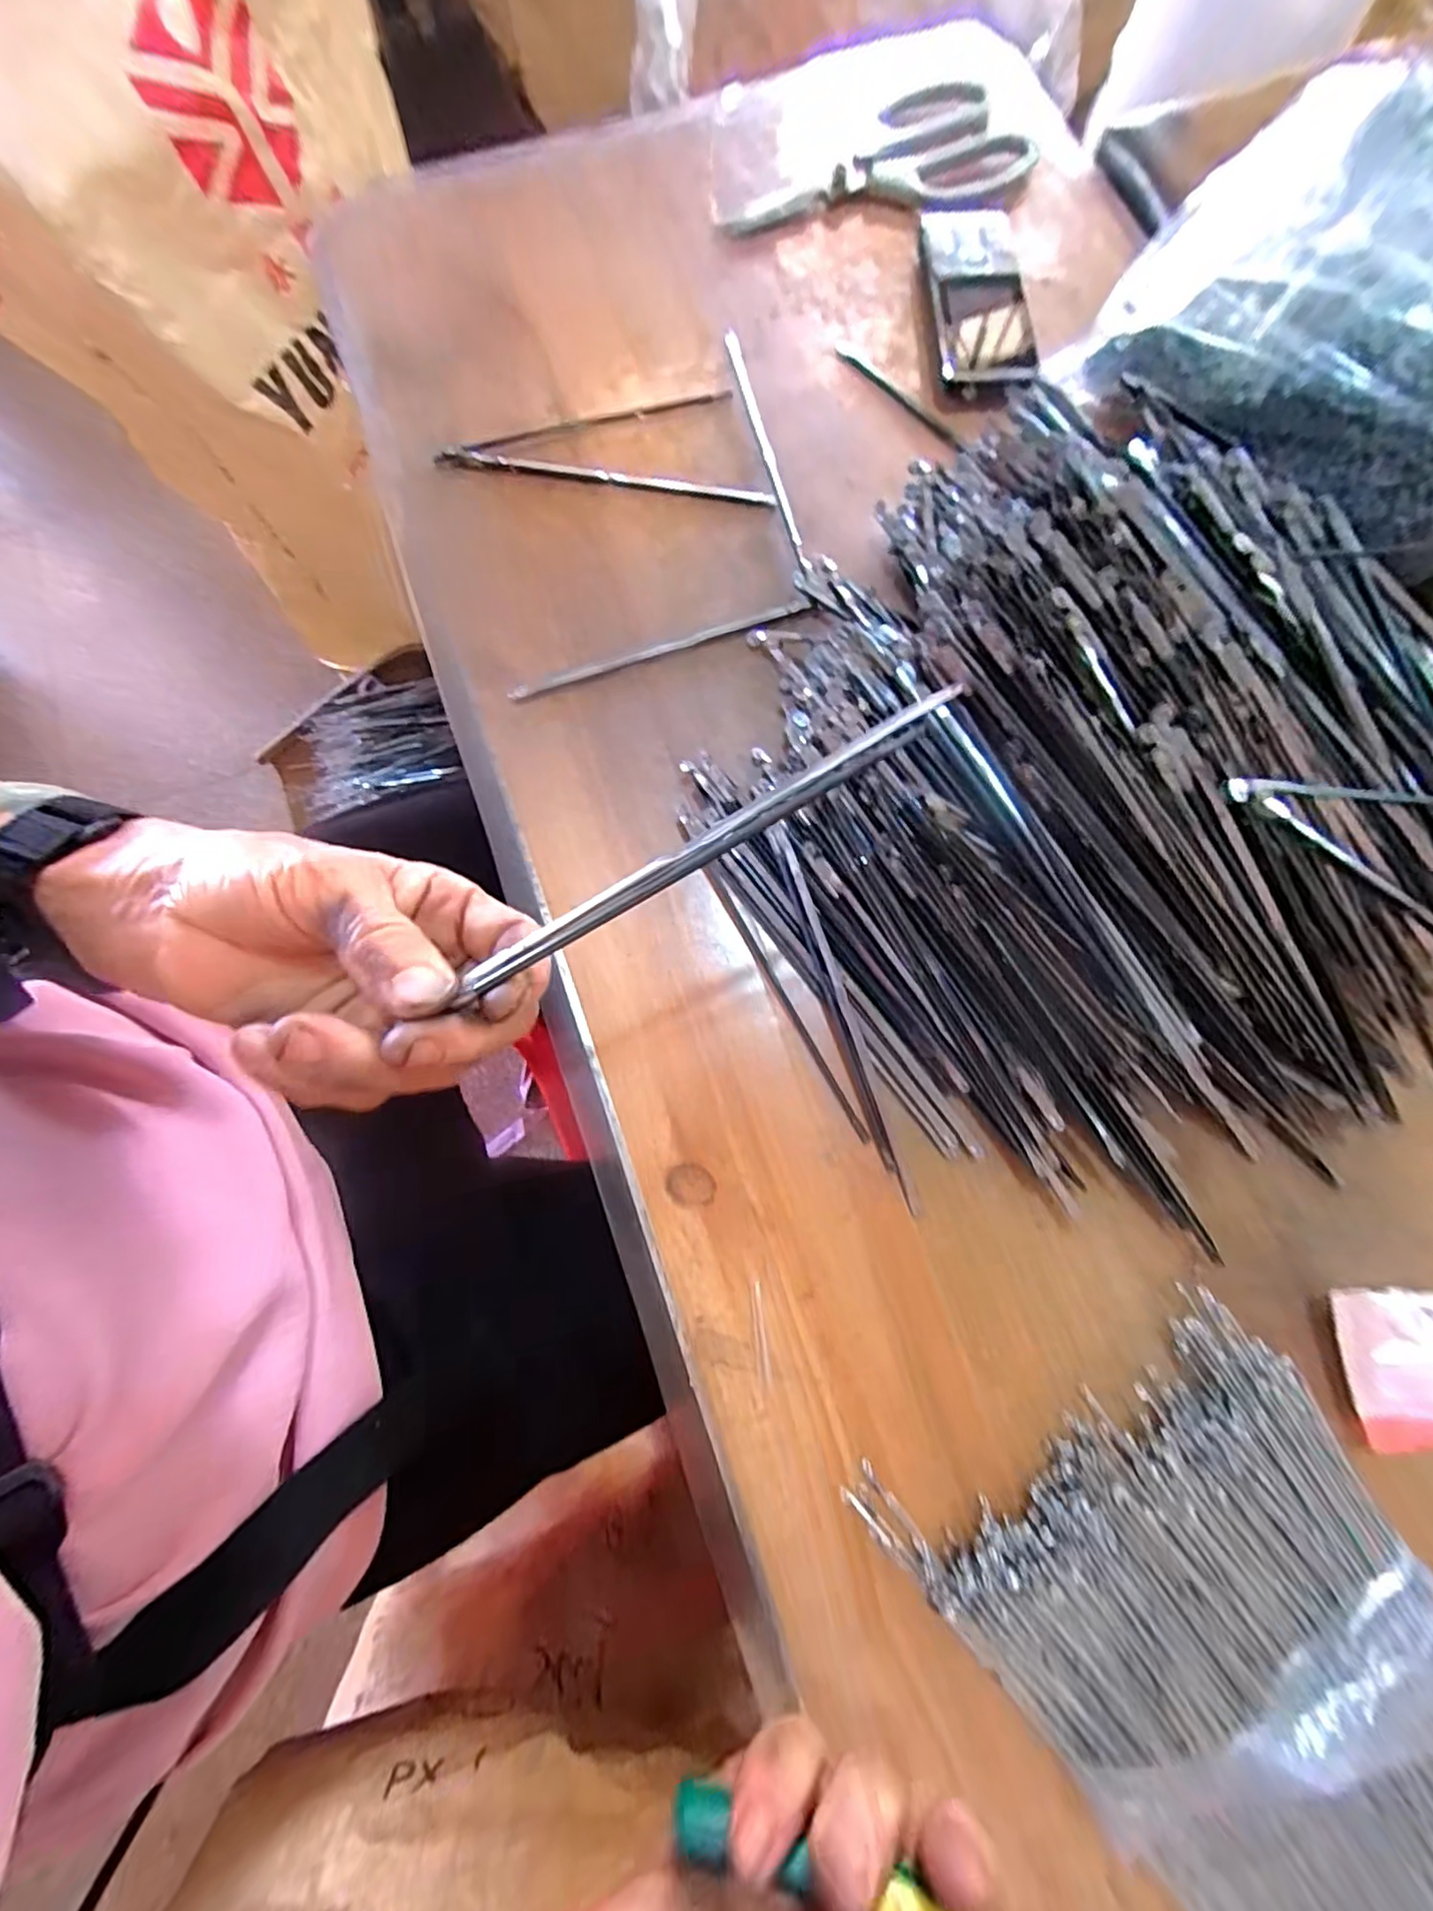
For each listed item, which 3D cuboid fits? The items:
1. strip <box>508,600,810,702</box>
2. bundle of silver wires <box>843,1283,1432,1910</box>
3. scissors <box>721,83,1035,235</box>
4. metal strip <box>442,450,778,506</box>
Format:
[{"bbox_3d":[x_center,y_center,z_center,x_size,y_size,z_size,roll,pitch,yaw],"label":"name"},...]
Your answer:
[{"bbox_3d":[-0.028,-0.155,0.315,0.157,0.004,0.008,-19,78,-3],"label":"strip"},{"bbox_3d":[0.191,0.254,0.201,0.153,0.042,0.242,-35,79,-7],"label":"bundle of silver wires"},{"bbox_3d":[0.096,-0.475,0.377,0.187,0.012,0.087,-28,78,-5],"label":"scissors"},{"bbox_3d":[-0.060,-0.261,0.337,0.181,0.008,0.010,9,77,3],"label":"metal strip"}]

